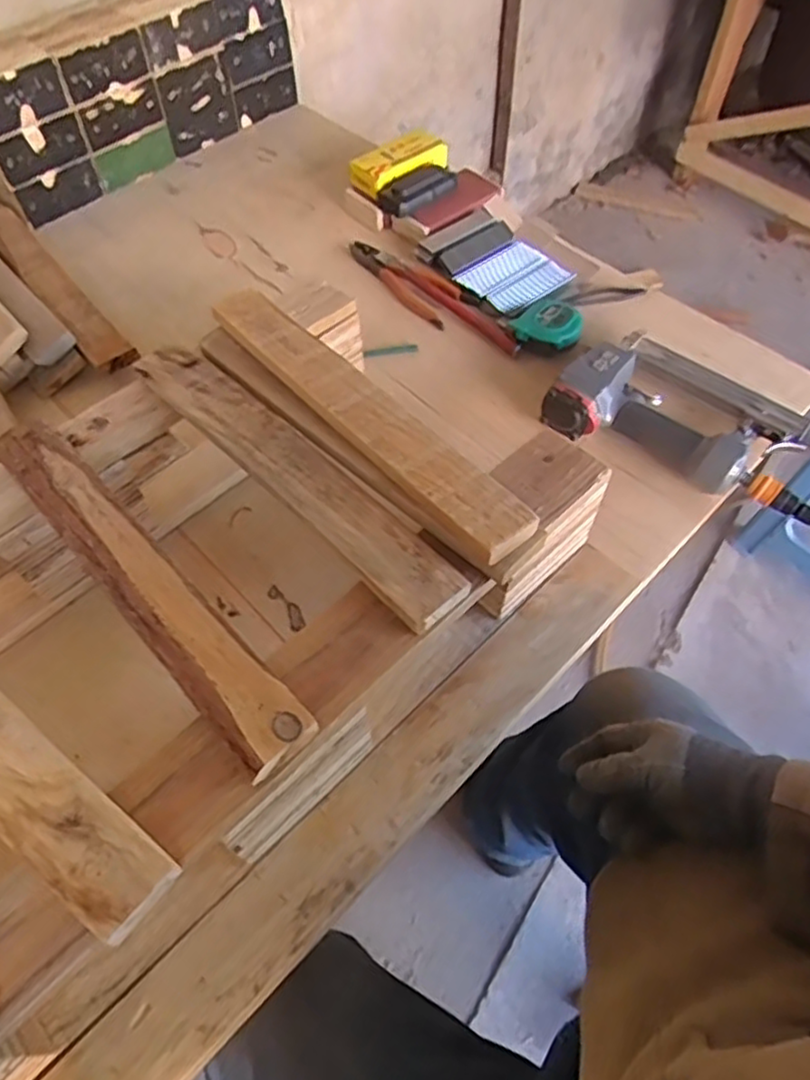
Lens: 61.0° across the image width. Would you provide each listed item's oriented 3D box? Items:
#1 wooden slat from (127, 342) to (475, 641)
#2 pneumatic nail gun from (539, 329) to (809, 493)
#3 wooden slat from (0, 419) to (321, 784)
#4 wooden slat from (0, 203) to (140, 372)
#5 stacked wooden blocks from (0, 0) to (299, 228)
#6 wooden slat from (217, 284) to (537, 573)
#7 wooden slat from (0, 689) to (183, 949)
[{"bbox_3d":[-0.089,-0.057,0.531,0.054,0.020,0.337,-40,63,-22],"label":"wooden slat"},{"bbox_3d":[0.269,-0.126,0.685,0.210,0.060,0.153,35,63,22],"label":"pneumatic nail gun"},{"bbox_3d":[-0.188,0.022,0.479,0.047,0.018,0.342,-38,63,-22],"label":"wooden slat"},{"bbox_3d":[-0.430,-0.317,0.828,0.056,0.019,0.368,-35,65,-22],"label":"wooden slat"},{"bbox_3d":[-0.369,-0.615,0.948,0.453,0.194,0.089,-36,62,-21],"label":"stacked wooden blocks"},{"bbox_3d":[-0.037,-0.101,0.541,0.051,0.023,0.339,-38,63,-21],"label":"wooden slat"},{"bbox_3d":[-0.273,0.107,0.422,0.343,0.015,0.051,33,63,21],"label":"wooden slat"}]

